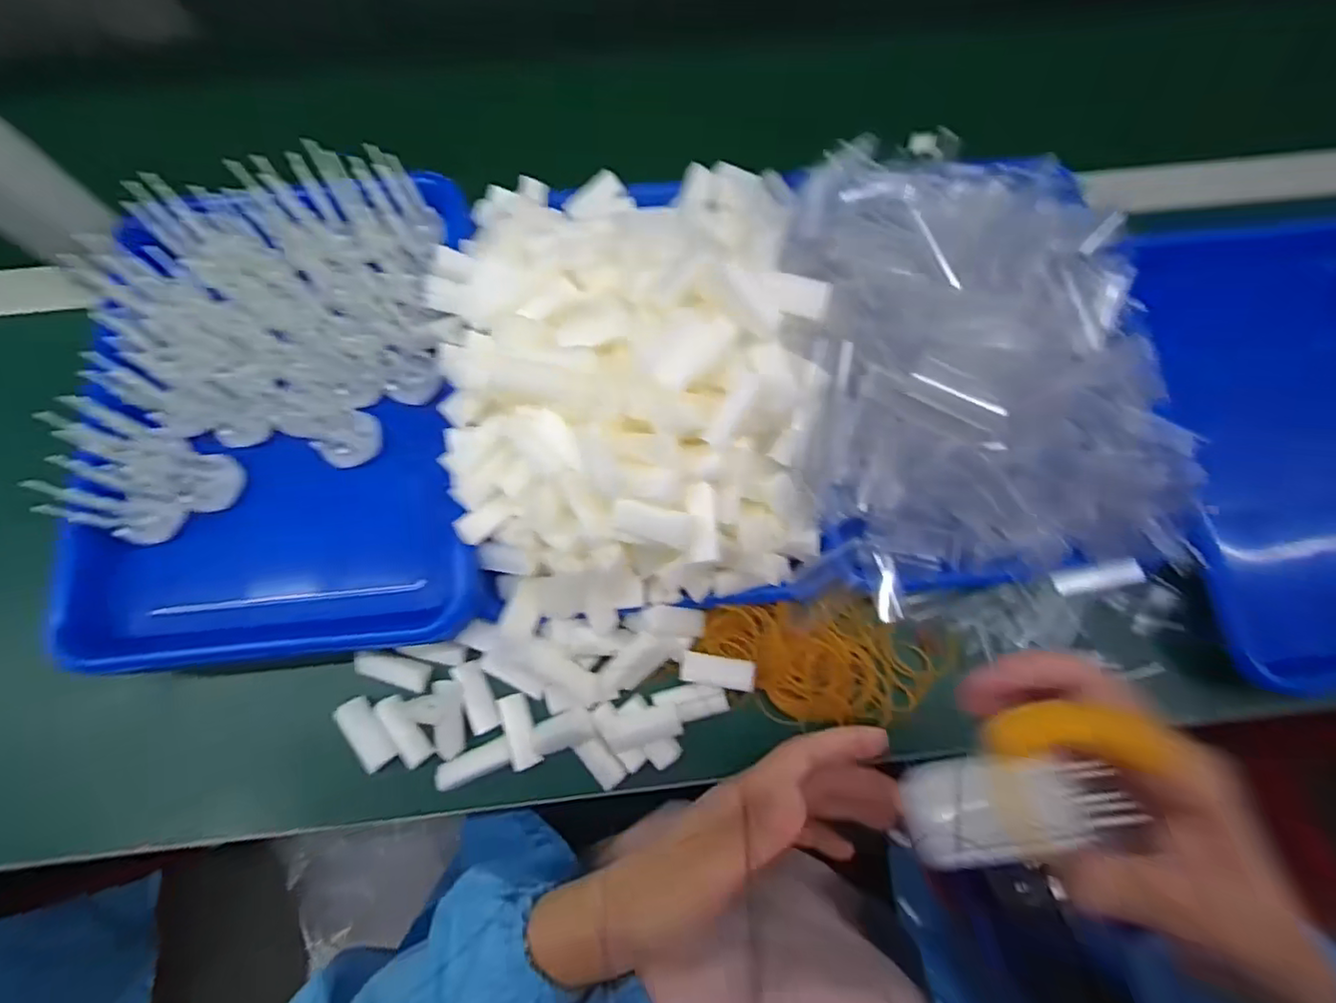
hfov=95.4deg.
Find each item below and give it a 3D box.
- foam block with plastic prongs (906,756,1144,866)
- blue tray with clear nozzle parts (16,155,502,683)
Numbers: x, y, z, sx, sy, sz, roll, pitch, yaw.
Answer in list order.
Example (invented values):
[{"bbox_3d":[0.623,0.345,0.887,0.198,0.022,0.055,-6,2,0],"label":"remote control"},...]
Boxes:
[{"bbox_3d":[0.130,0.116,0.233,0.077,0.020,0.032,-27,72,34],"label":"foam block with plastic prongs"},{"bbox_3d":[-0.247,-0.061,0.394,0.238,0.081,0.313,-5,74,-2],"label":"blue tray with clear nozzle parts"}]

